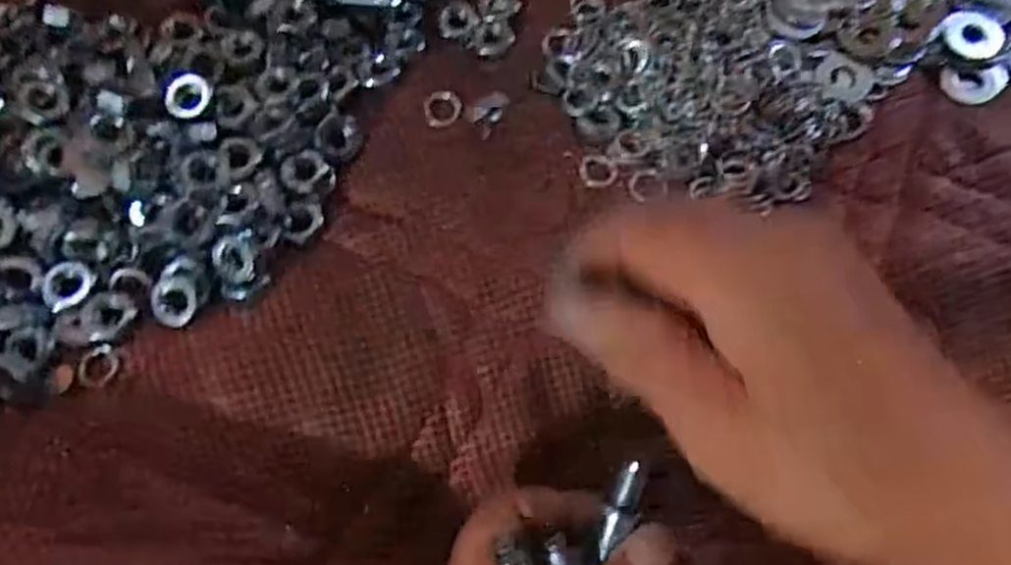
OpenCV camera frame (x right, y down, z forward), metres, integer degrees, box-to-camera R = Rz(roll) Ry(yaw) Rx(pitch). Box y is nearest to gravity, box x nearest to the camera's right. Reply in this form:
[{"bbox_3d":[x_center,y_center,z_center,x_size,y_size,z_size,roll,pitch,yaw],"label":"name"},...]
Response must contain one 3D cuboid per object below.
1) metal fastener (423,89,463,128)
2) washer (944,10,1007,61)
[{"bbox_3d":[-0.024,-0.067,0.300,0.015,0.004,0.016,0,68,0],"label":"metal fastener"},{"bbox_3d":[0.187,-0.099,0.314,0.023,0.004,0.021,-3,84,1],"label":"washer"}]

